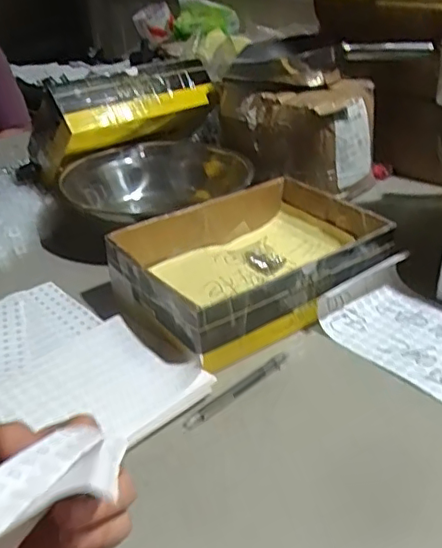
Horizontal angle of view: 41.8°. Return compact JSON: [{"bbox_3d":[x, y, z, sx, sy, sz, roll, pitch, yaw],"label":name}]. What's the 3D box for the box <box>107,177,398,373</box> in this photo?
[{"bbox_3d":[0.034,-0.013,0.605,0.257,0.071,0.179,-22,36,-28],"label":"box"}]

